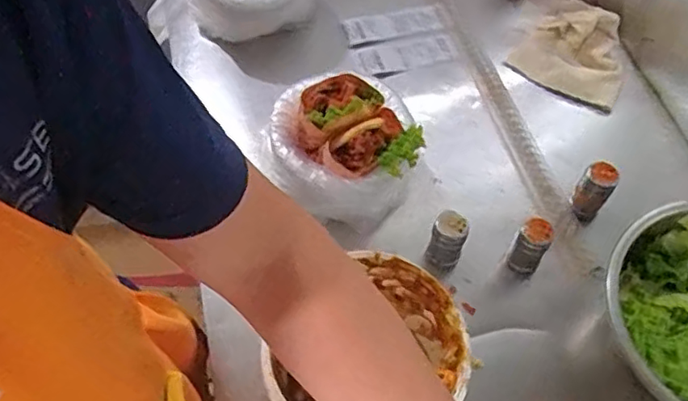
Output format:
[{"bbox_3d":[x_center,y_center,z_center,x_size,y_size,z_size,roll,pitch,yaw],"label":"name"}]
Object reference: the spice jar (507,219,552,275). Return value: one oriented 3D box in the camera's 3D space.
[{"bbox_3d":[0.224,0.057,0.745,0.035,0.084,0.037,0,59,0],"label":"spice jar"}]

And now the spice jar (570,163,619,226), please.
[{"bbox_3d":[0.316,-0.009,0.789,0.039,0.084,0.037,0,59,0],"label":"spice jar"}]

